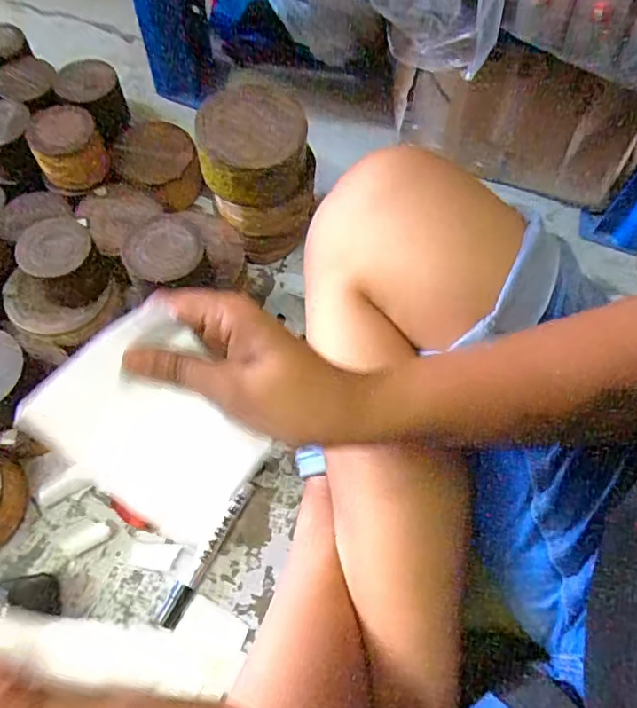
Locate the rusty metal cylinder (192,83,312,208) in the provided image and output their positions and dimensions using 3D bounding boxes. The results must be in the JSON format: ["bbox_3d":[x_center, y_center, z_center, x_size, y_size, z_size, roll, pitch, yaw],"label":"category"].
[{"bbox_3d":[-0.060,-0.199,0.521,0.096,0.058,0.097,-1,66,-4],"label":"rusty metal cylinder"}]

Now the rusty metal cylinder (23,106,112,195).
[{"bbox_3d":[-0.253,-0.207,0.564,0.067,0.051,0.061,1,65,-2],"label":"rusty metal cylinder"}]

